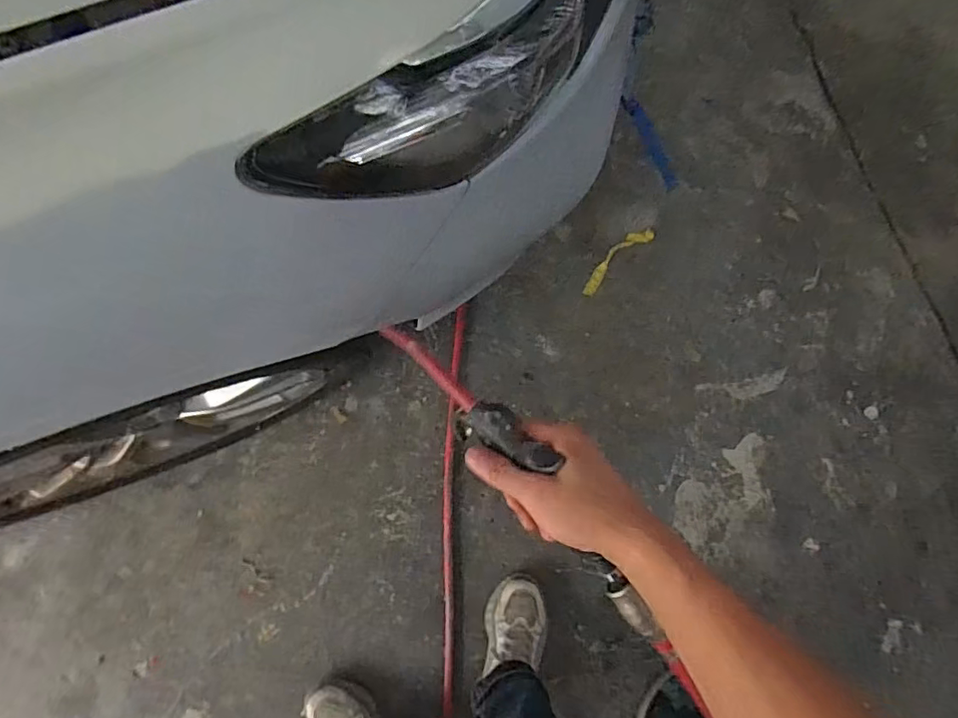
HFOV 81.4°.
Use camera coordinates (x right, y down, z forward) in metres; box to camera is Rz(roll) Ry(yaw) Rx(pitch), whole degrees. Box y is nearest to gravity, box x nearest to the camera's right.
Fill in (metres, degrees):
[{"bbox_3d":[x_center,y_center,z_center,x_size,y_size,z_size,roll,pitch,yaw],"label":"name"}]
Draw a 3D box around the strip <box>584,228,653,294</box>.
[{"bbox_3d":[0.272,-0.199,1.095,0.185,0.012,0.040,-42,88,-6],"label":"strip"}]

